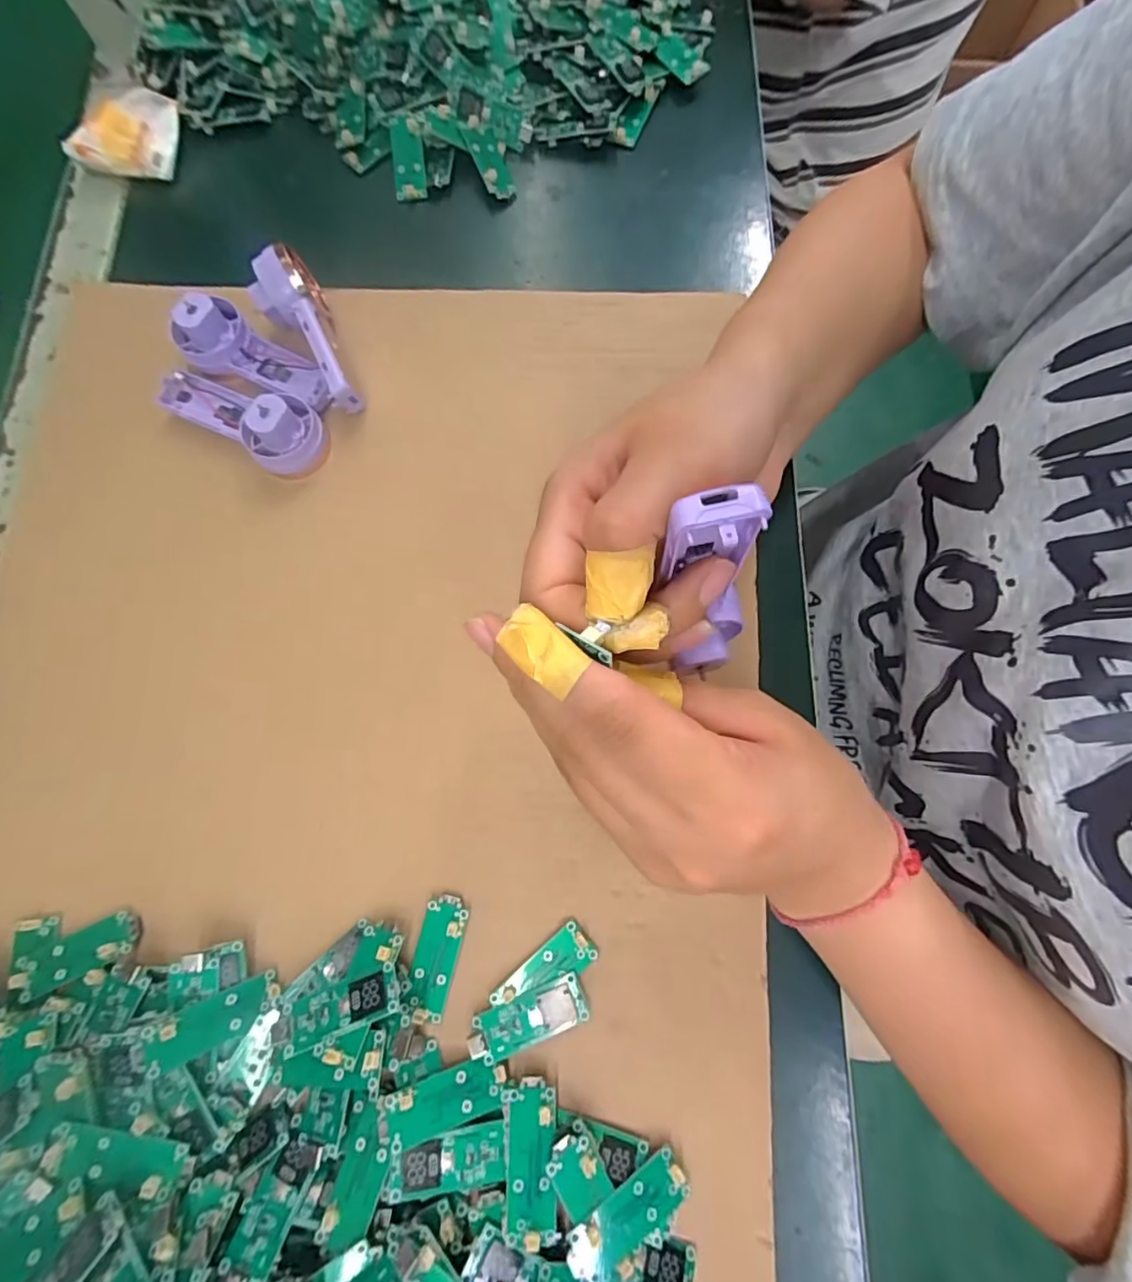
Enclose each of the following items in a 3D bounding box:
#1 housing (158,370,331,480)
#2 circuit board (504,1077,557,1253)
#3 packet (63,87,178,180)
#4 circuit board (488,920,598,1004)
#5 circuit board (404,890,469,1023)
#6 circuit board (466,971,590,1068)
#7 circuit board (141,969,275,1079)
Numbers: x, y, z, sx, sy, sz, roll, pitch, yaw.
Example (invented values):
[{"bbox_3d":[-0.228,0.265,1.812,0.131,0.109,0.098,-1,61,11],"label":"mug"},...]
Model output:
[{"bbox_3d":[-0.173,-0.124,0.296,0.089,0.030,0.040,31,79,7],"label":"housing"},{"bbox_3d":[-0.014,0.205,0.220,0.020,0.005,0.051,-2,68,3],"label":"circuit board"},{"bbox_3d":[-0.280,-0.321,0.357,0.061,0.022,0.047,3,77,2],"label":"packet"},{"bbox_3d":[-0.009,0.146,0.244,0.047,0.004,0.020,-41,80,-8],"label":"circuit board"},{"bbox_3d":[-0.058,0.140,0.246,0.019,0.004,0.050,13,78,4],"label":"circuit board"},{"bbox_3d":[-0.016,0.161,0.239,0.051,0.006,0.018,-21,78,-4],"label":"circuit board"},{"bbox_3d":[-0.145,0.156,0.231,0.046,0.005,0.018,-12,73,-45],"label":"circuit board"}]

